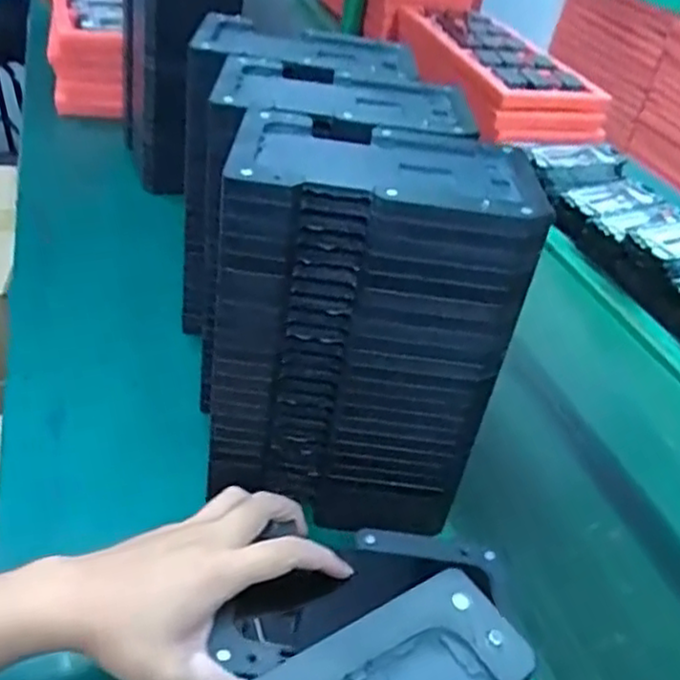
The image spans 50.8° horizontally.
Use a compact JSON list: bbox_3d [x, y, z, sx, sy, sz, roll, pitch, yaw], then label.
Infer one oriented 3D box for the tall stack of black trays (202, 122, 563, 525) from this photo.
[{"bbox_3d":[0.011,-0.006,0.513,0.185,0.258,0.115,8,36,-4],"label":"tall stack of black trays"}]

